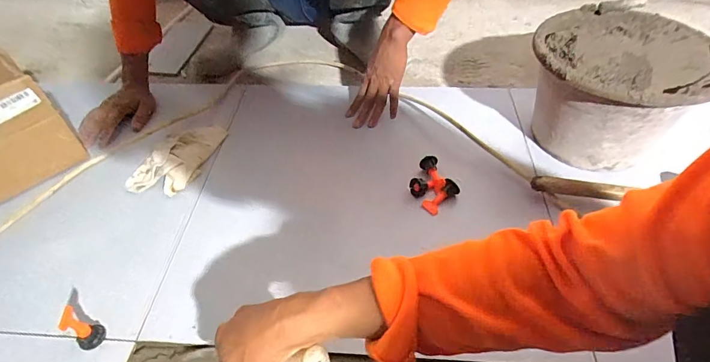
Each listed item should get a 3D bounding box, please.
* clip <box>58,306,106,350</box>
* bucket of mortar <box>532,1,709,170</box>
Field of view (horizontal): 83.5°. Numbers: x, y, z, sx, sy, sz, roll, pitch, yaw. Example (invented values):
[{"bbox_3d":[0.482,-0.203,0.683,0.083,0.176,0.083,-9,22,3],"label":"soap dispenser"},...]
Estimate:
[{"bbox_3d":[-0.357,0.193,0.519,0.026,0.061,0.034,10,51,10],"label":"clip"},{"bbox_3d":[0.438,-0.159,0.695,0.257,0.182,0.254,-1,50,1],"label":"bucket of mortar"}]

